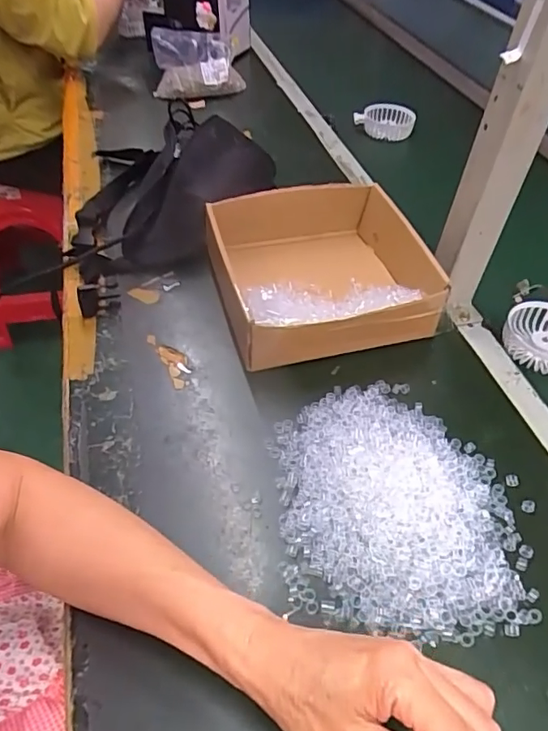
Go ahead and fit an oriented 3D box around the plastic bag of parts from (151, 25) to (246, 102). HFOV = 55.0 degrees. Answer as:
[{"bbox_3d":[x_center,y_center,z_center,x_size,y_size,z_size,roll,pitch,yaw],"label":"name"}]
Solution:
[{"bbox_3d":[-0.138,-0.551,0.969,0.164,0.091,0.081,-4,47,-7],"label":"plastic bag of parts"}]

